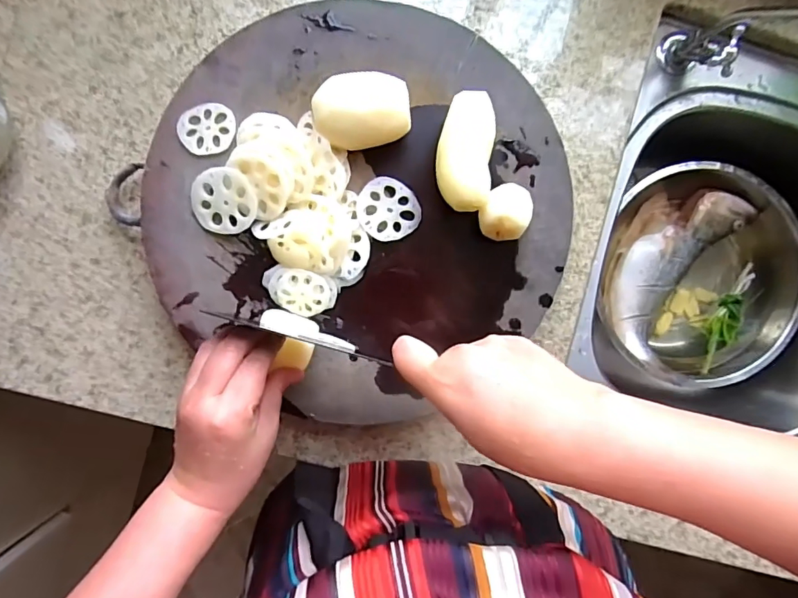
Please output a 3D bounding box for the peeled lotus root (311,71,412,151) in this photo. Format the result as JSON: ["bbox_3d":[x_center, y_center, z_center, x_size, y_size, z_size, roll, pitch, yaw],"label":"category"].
[{"bbox_3d":[-0.031,-0.154,0.400,0.077,0.045,0.058,-12,94,-5],"label":"peeled lotus root"}]

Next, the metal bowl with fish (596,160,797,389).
[{"bbox_3d":[0.375,-0.026,0.620,0.238,0.084,0.262,16,91,-6],"label":"metal bowl with fish"}]

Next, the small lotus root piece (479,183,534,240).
[{"bbox_3d":[0.089,-0.074,0.410,0.041,0.040,0.049,27,90,-6],"label":"small lotus root piece"}]

